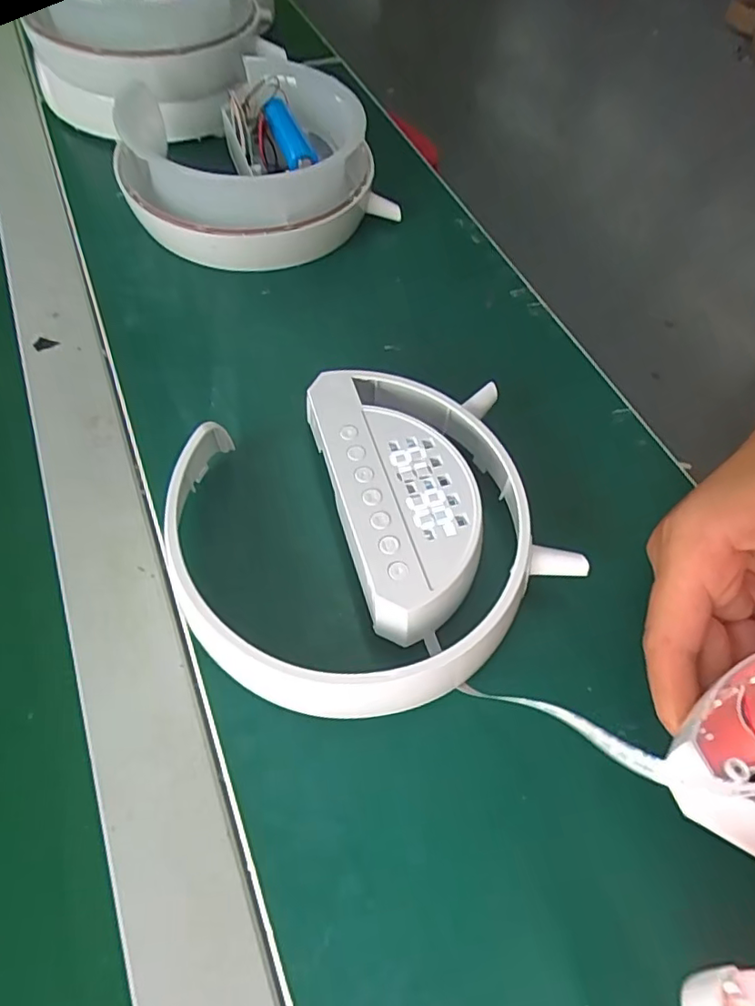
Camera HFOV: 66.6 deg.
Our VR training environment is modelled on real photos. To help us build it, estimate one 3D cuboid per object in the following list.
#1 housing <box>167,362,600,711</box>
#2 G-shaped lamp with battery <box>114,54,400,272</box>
[{"bbox_3d":[-0.006,0.012,0.243,0.149,0.033,0.145,-14,60,-11],"label":"housing"},{"bbox_3d":[-0.085,-0.224,0.372,0.155,0.055,0.174,-15,60,-12],"label":"G-shaped lamp with battery"}]

